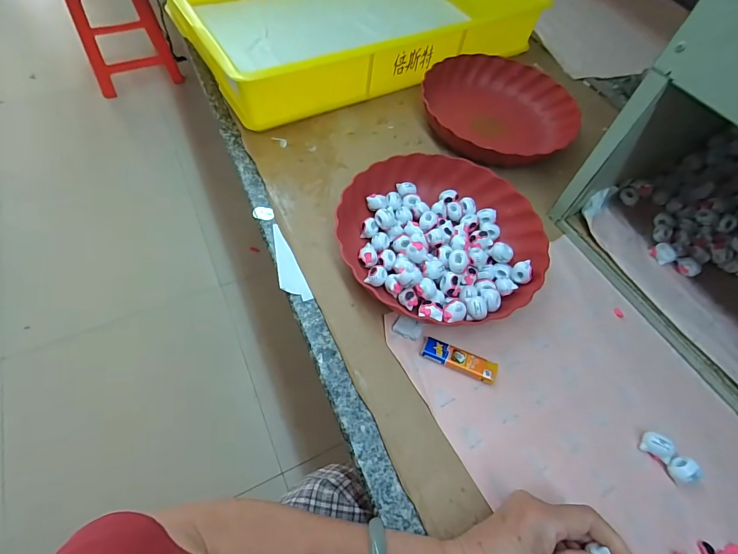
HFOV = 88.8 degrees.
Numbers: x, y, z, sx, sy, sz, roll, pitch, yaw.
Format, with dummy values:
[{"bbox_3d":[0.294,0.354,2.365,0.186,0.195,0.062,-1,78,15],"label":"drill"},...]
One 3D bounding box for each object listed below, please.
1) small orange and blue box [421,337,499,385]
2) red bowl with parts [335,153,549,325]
[{"bbox_3d":[0.094,0.086,0.393,0.079,0.008,0.022,22,59,7],"label":"small orange and blue box"},{"bbox_3d":[0.091,-0.054,0.457,0.235,0.052,0.216,3,59,-5],"label":"red bowl with parts"}]

